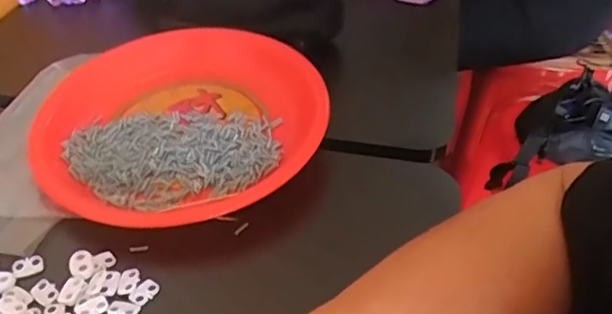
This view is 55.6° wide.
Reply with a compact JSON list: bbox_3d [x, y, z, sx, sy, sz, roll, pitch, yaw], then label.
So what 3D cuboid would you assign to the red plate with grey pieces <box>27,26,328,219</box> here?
[{"bbox_3d":[-0.100,-0.036,0.468,0.228,0.040,0.209,-4,40,-5],"label":"red plate with grey pieces"}]

